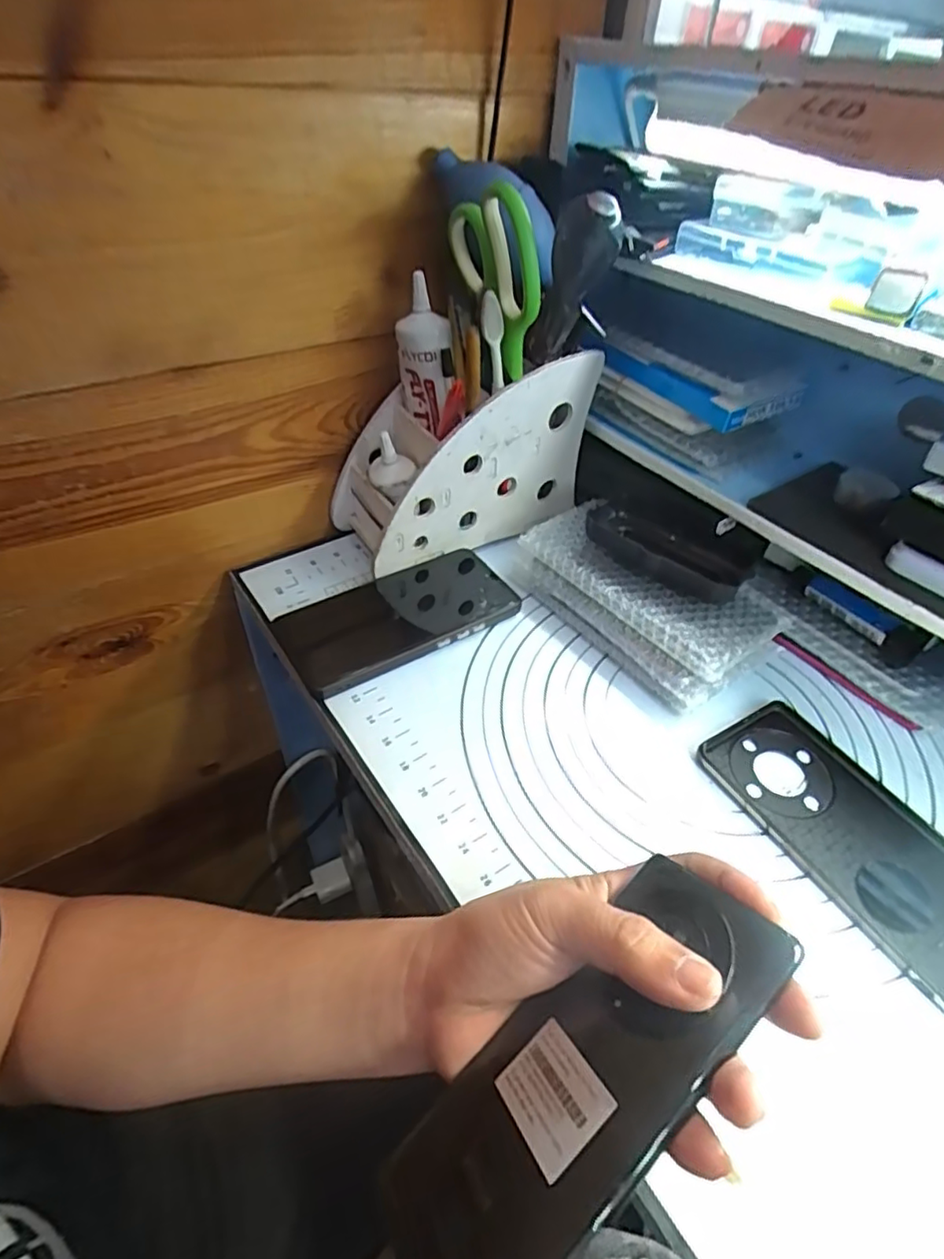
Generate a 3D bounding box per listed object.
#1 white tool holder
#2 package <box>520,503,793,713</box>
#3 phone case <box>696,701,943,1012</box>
[{"bbox_3d":[-0.007,-0.130,0.457,0.182,0.127,0.081,-19,49,-21],"label":"white tool holder"},{"bbox_3d":[0.117,-0.023,0.427,0.093,0.041,0.168,-28,52,-26],"label":"package"},{"bbox_3d":[0.208,0.110,0.332,0.081,0.009,0.163,-21,49,-23],"label":"phone case"}]

